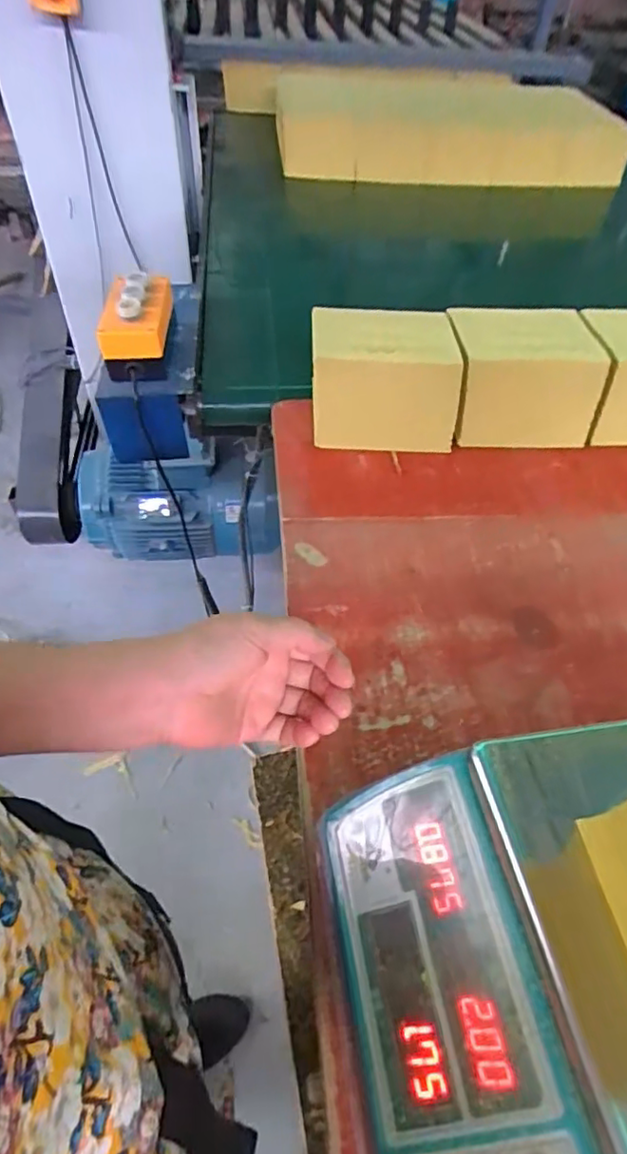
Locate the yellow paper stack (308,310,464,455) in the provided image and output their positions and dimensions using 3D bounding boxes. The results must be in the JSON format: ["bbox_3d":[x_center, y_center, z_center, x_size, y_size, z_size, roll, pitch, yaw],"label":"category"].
[{"bbox_3d":[0.082,-0.237,0.699,0.172,0.122,0.111,2,49,-2],"label":"yellow paper stack"}]

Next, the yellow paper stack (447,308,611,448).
[{"bbox_3d":[0.250,-0.245,0.718,0.176,0.128,0.134,-2,49,-6],"label":"yellow paper stack"}]

